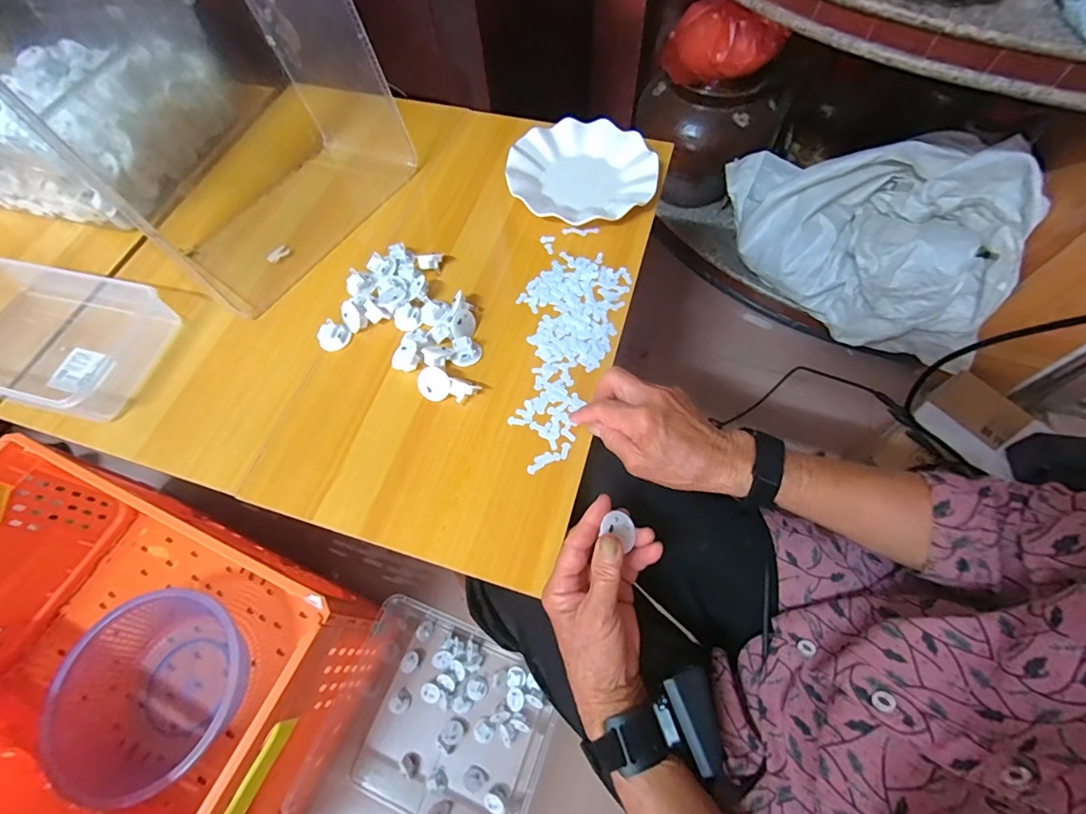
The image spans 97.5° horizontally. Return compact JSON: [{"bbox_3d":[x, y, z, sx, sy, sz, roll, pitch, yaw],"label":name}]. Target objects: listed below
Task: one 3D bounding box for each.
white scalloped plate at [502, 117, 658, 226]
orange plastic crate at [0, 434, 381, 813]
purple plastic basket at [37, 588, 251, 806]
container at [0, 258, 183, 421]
[{"bbox_3d":[0.052,-0.302,0.612,0.185,0.023,0.185,-1,64,2],"label":"white scalloped plate"},{"bbox_3d":[-0.609,0.369,0.704,0.616,0.305,0.399,21,66,12],"label":"orange plastic crate"},{"bbox_3d":[-0.632,0.453,0.765,0.260,0.127,0.266,-1,64,2],"label":"purple plastic basket"},{"bbox_3d":[-0.529,-0.077,0.504,0.242,0.052,0.156,11,65,8],"label":"container"}]

